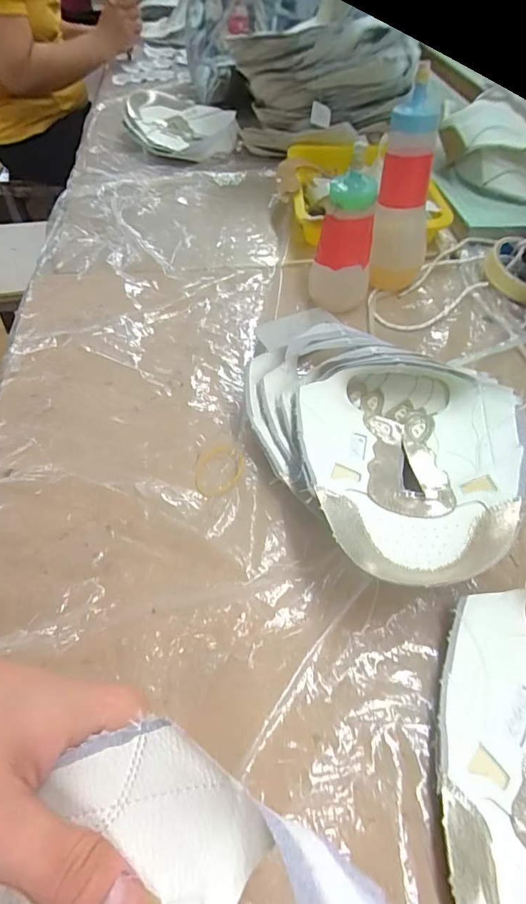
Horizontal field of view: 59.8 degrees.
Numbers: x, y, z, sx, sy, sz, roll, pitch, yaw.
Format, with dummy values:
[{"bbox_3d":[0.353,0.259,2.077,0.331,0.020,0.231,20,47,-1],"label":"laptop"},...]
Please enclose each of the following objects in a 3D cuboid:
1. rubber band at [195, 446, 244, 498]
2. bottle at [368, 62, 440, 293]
[{"bbox_3d":[-0.036,0.013,0.378,0.041,0.008,0.049,-3,54,-2],"label":"rubber band"},{"bbox_3d":[0.152,-0.266,0.484,0.066,0.178,0.076,15,55,11],"label":"bottle"}]

